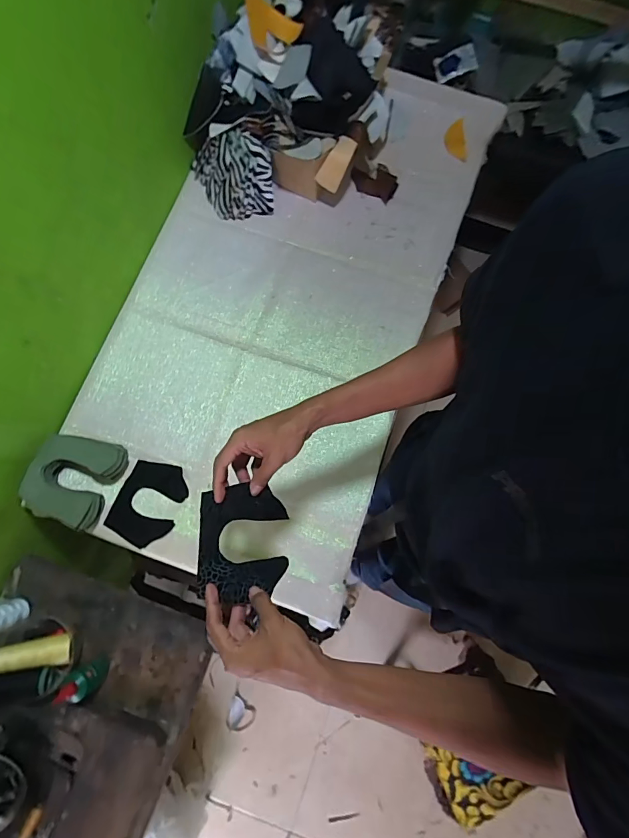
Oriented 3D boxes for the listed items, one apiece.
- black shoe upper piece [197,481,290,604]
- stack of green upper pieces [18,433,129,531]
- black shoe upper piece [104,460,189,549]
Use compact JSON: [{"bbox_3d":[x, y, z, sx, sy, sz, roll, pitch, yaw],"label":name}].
[{"bbox_3d":[-0.088,0.153,0.504,0.108,0.024,0.131,2,75,-13],"label":"black shoe upper piece"},{"bbox_3d":[-0.433,0.105,0.733,0.133,0.078,0.155,21,79,3],"label":"stack of green upper pieces"},{"bbox_3d":[-0.312,0.157,0.760,0.117,0.005,0.151,21,73,1],"label":"black shoe upper piece"}]

